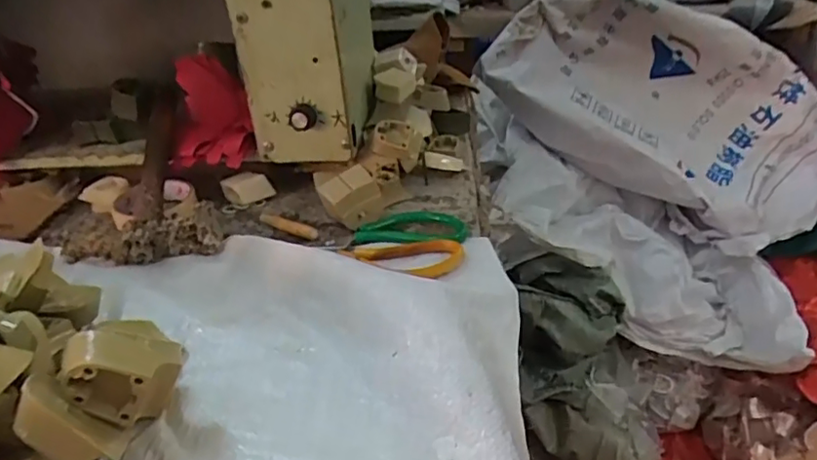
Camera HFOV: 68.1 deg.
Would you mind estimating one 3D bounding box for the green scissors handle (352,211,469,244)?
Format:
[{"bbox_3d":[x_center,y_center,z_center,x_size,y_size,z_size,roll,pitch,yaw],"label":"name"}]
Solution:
[{"bbox_3d":[0.004,-0.005,0.557,0.098,0.014,0.060,0,28,9],"label":"green scissors handle"}]

